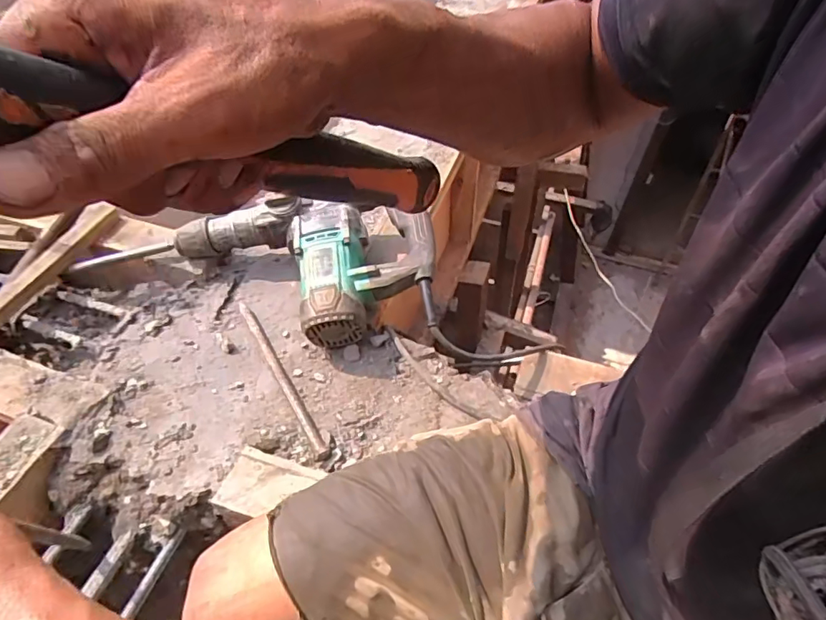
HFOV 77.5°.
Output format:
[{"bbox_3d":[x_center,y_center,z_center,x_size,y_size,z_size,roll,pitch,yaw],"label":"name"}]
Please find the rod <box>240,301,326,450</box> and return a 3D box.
[{"bbox_3d":[-0.172,0.079,0.662,0.015,0.014,0.260,-26,54,-20],"label":"rod"}]

